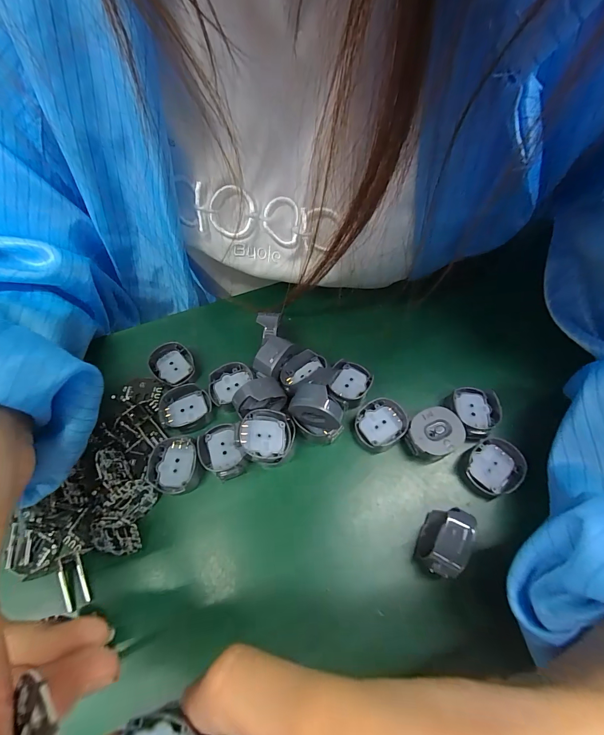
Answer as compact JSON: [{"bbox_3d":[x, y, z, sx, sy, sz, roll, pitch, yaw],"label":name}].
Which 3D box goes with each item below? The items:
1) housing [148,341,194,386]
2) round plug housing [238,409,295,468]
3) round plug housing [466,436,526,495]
[{"bbox_3d":[-0.079,-0.002,0.204,0.024,0.007,0.027,-38,67,-18],"label":"housing"},{"bbox_3d":[-0.018,0.037,0.175,0.027,0.015,0.028,-1,61,1],"label":"round plug housing"},{"bbox_3d":[0.098,0.051,0.169,0.027,0.010,0.026,-1,61,1],"label":"round plug housing"}]

